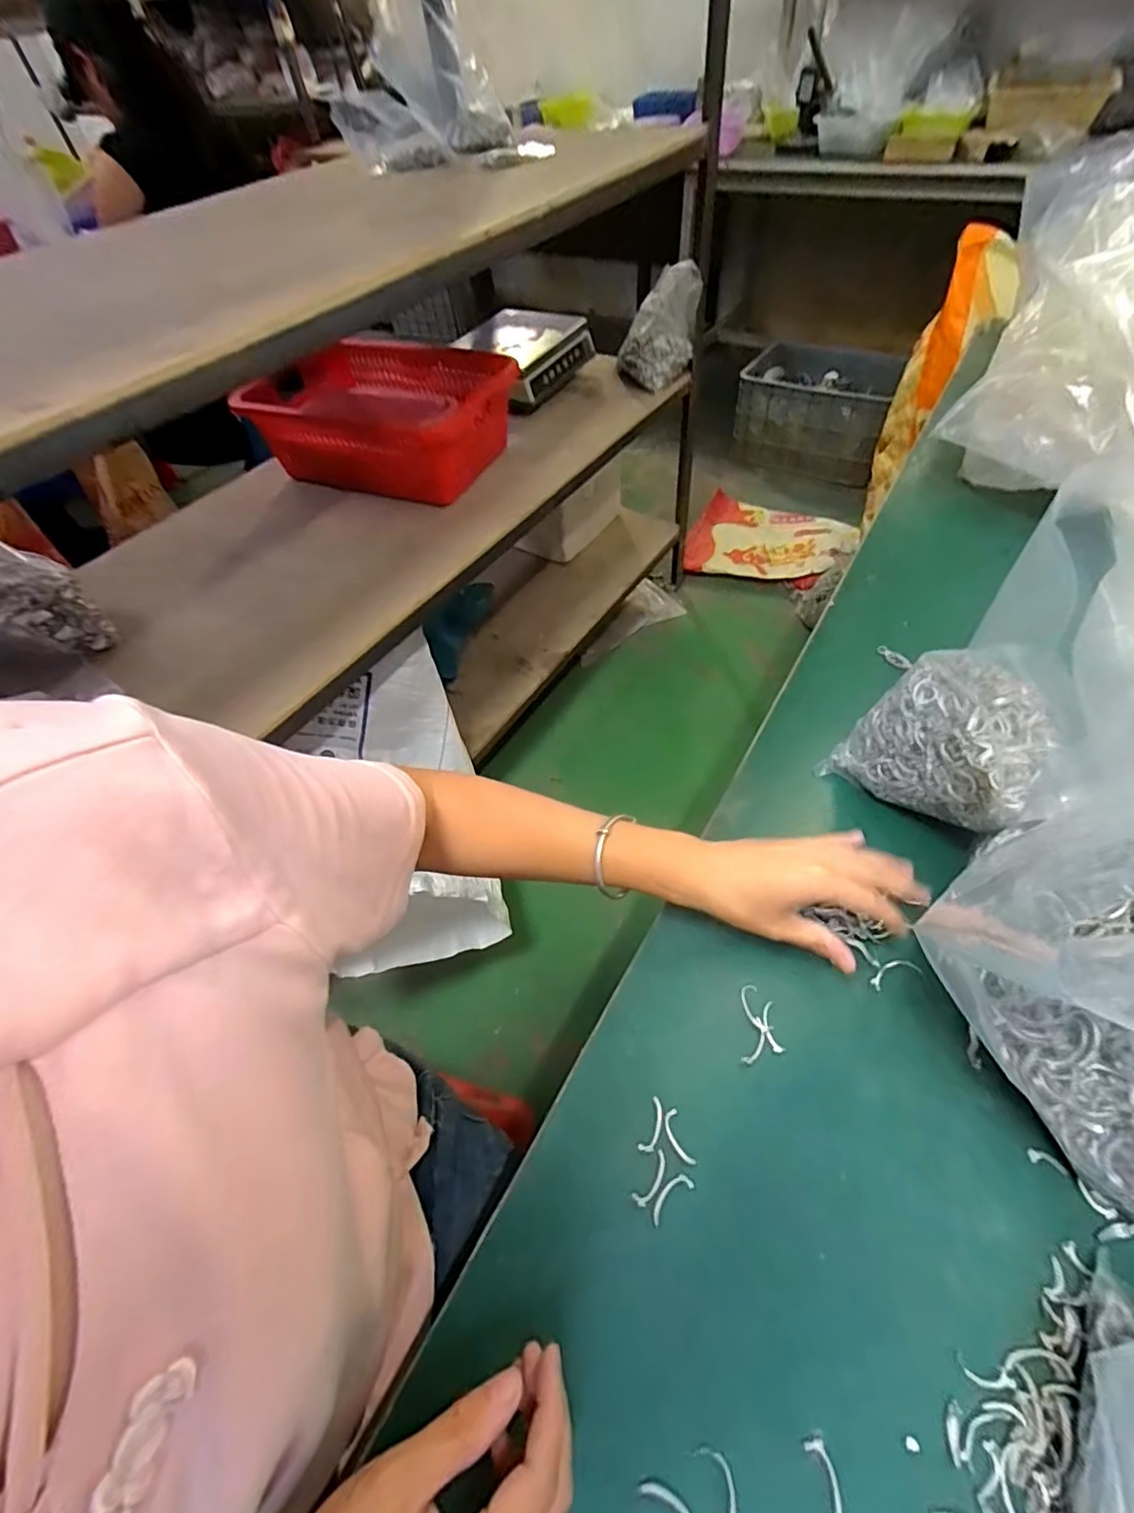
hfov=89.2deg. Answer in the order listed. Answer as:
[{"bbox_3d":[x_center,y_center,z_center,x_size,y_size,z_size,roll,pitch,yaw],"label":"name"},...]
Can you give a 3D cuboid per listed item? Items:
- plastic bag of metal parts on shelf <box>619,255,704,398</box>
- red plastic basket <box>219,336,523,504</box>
[{"bbox_3d":[0.189,-0.891,1.190,0.154,0.166,0.175,11,55,14],"label":"plastic bag of metal parts on shelf"},{"bbox_3d":[-0.355,-0.651,1.106,0.505,0.172,0.317,19,57,19],"label":"red plastic basket"}]

